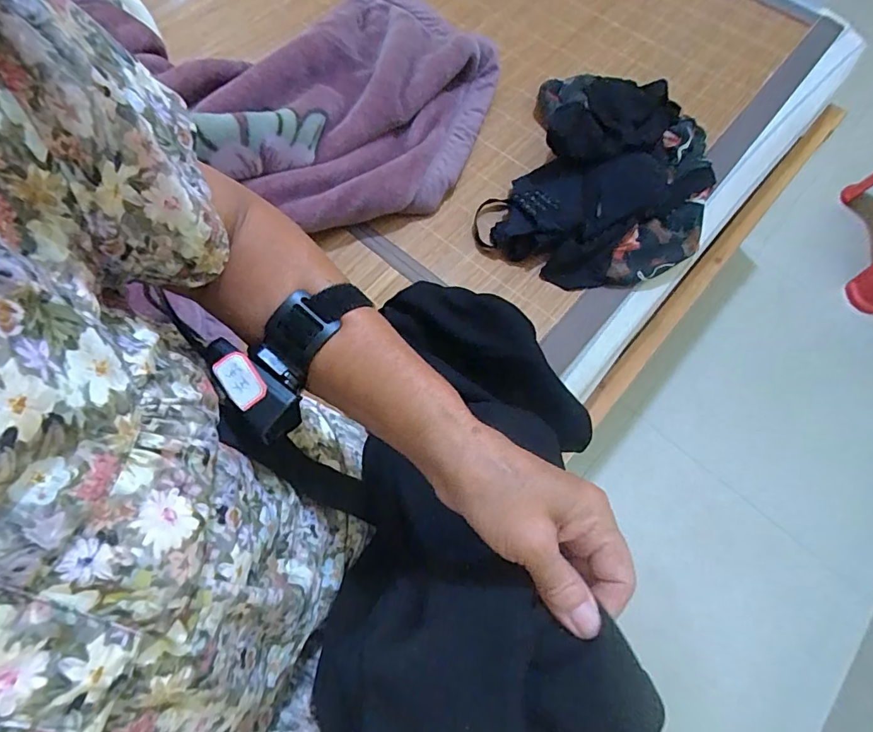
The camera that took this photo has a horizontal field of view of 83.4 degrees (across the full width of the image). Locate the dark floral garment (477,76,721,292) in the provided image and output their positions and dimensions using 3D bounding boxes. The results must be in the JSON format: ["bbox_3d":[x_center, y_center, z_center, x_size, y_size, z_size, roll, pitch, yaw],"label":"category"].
[{"bbox_3d":[0.232,-0.255,0.669,0.279,0.064,0.331,23,68,8],"label":"dark floral garment"}]

